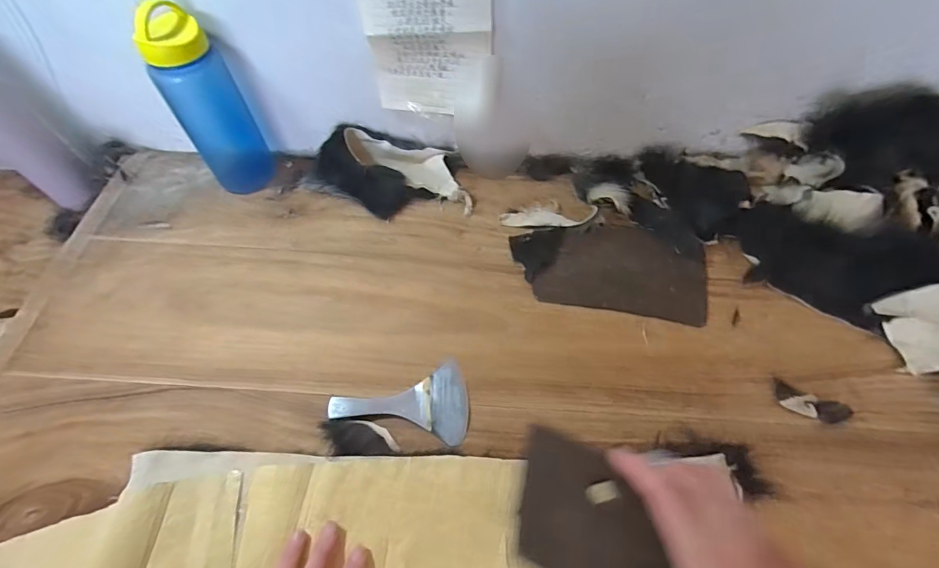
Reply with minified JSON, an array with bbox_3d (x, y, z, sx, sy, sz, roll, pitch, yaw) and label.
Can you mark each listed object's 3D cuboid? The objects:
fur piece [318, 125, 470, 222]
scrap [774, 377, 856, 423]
[{"bbox_3d":[-0.106,-0.153,0.587,0.216,0.058,0.112,1,57,0],"label":"fur piece"},{"bbox_3d":[0.352,0.123,0.442,0.070,0.007,0.028,22,62,14],"label":"scrap"}]

